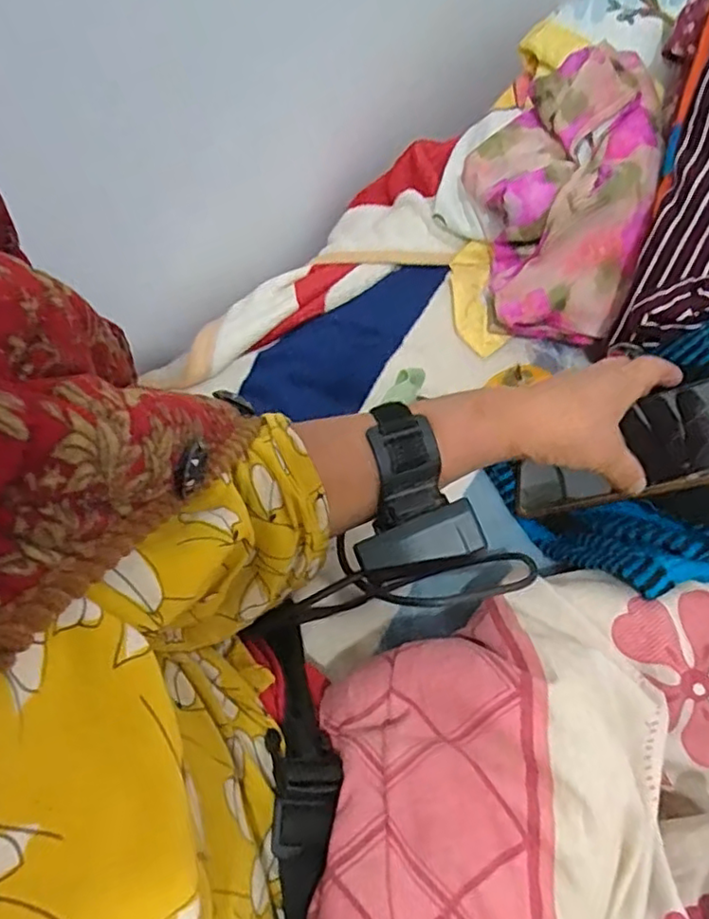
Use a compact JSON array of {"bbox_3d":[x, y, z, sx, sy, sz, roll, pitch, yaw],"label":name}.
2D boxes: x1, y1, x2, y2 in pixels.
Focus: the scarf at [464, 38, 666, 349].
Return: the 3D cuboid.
[{"bbox_3d":[0.172,-0.233,0.540,0.148,0.111,0.233,12,61,4],"label":"scarf"}]

